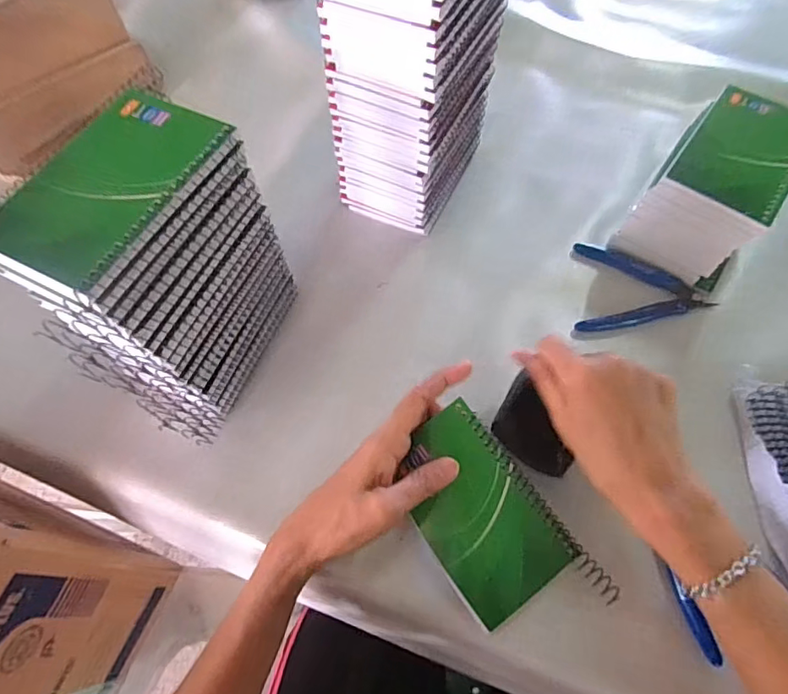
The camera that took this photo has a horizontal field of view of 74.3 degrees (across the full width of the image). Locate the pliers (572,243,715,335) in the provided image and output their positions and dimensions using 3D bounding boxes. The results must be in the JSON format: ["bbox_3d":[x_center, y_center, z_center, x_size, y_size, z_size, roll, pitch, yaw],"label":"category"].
[{"bbox_3d":[0.218,-0.051,0.457,0.111,0.012,0.086,6,63,5],"label":"pliers"}]

